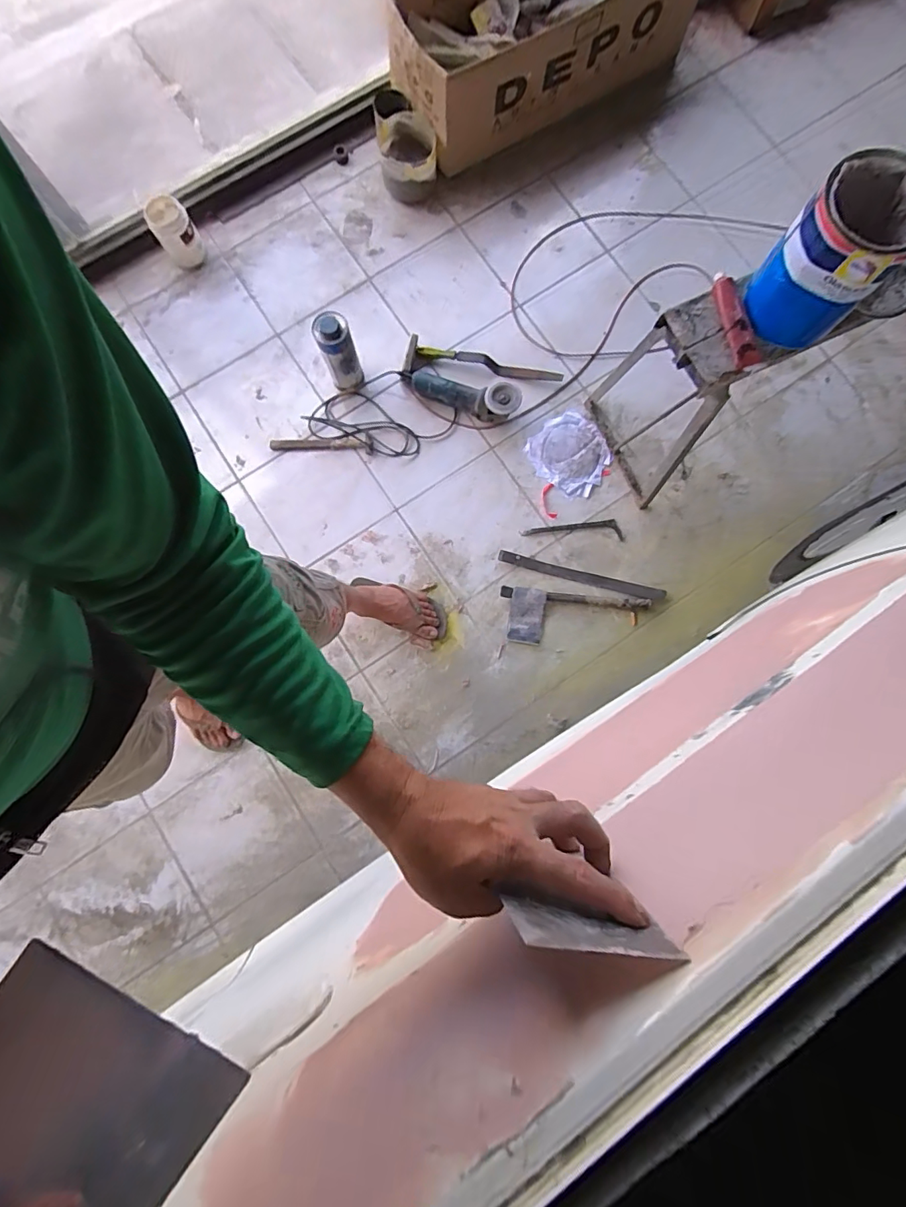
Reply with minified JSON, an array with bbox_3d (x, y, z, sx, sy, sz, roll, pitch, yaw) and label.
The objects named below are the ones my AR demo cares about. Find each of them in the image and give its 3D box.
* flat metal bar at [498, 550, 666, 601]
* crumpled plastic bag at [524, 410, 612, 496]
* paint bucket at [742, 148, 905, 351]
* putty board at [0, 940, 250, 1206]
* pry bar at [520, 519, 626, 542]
[{"bbox_3d":[0.326,-0.069,1.282,0.424,0.006,0.033,14,80,4],"label":"flat metal bar"},{"bbox_3d":[0.311,-0.393,1.329,0.201,0.019,0.186,44,83,9],"label":"crumpled plastic bag"},{"bbox_3d":[0.594,-0.536,0.807,0.155,0.245,0.153,0,81,0],"label":"paint bucket"},{"bbox_3d":[-0.193,0.255,0.249,0.135,0.006,0.094,26,43,5],"label":"putty board"},{"bbox_3d":[0.310,-0.193,1.303,0.261,0.006,0.051,3,79,2],"label":"pry bar"}]

